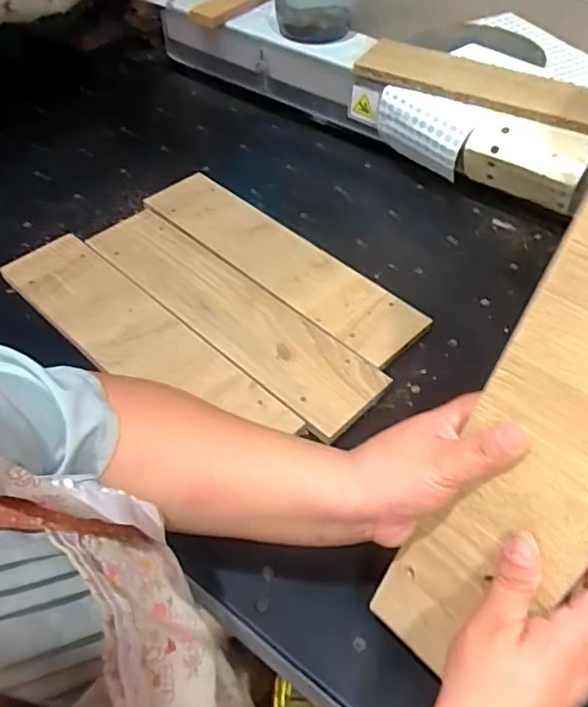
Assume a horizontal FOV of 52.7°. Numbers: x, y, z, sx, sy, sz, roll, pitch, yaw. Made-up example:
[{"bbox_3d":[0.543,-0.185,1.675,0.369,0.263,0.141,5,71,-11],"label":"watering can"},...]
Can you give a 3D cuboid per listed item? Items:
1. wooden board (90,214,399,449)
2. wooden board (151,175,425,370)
[{"bbox_3d":[-0.068,-0.049,0.615,0.365,0.019,0.092,37,57,27],"label":"wooden board"},{"bbox_3d":[-0.017,-0.107,0.669,0.358,0.010,0.091,37,58,24],"label":"wooden board"}]

